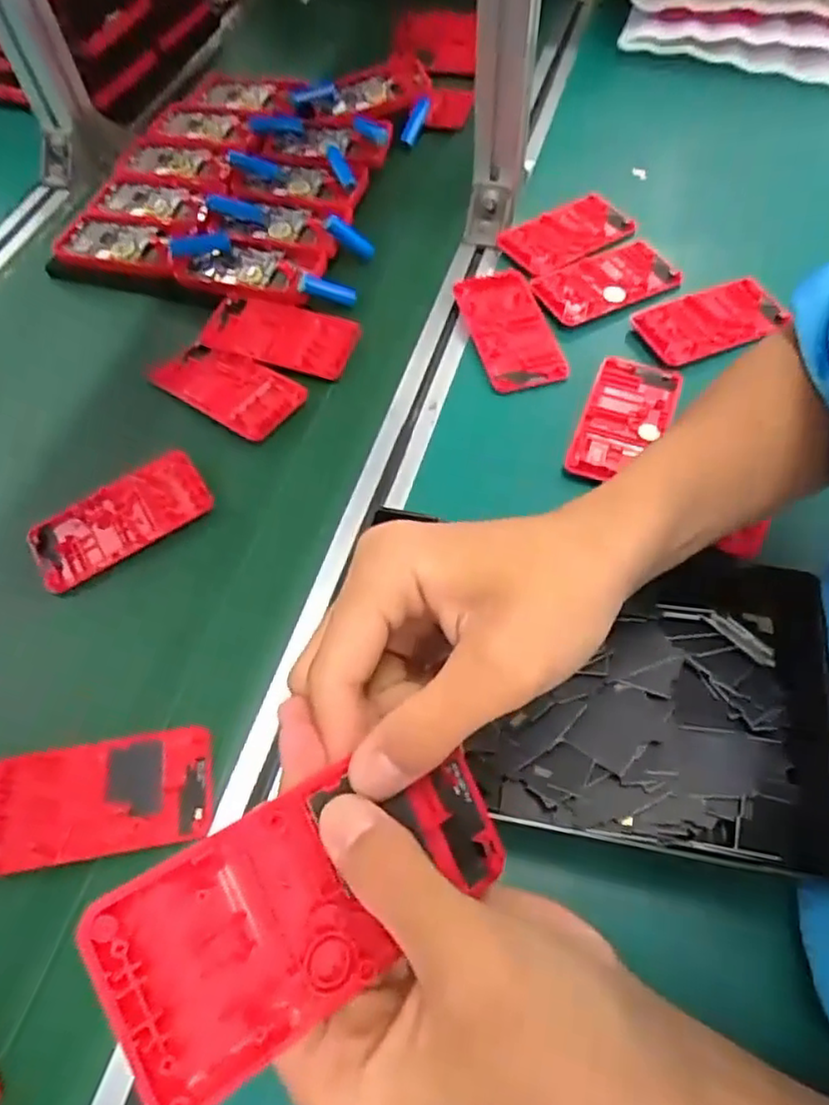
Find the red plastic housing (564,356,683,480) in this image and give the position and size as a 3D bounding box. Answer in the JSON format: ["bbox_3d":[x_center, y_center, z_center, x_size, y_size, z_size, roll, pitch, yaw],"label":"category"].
[{"bbox_3d":[0.155,-0.098,0.487,0.060,0.008,0.117,19,63,14],"label":"red plastic housing"}]

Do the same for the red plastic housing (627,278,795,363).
[{"bbox_3d":[0.238,-0.188,0.533,0.117,0.006,0.063,-22,61,-9],"label":"red plastic housing"}]

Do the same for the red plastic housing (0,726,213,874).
[{"bbox_3d":[-0.175,0.137,0.371,0.121,0.012,0.062,-10,60,-2],"label":"red plastic housing"}]

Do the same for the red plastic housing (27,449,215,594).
[{"bbox_3d":[-0.206,-0.024,0.466,0.121,0.011,0.060,-34,63,-15],"label":"red plastic housing"}]

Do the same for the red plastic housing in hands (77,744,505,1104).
[{"bbox_3d":[-0.027,0.101,0.198,0.120,0.013,0.060,-22,86,-30],"label":"red plastic housing in hands"}]

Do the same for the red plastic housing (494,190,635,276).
[{"bbox_3d":[0.134,-0.286,0.594,0.120,0.016,0.067,-30,63,-13],"label":"red plastic housing"}]

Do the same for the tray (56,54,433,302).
[{"bbox_3d":[-0.154,-0.375,0.645,0.275,0.023,0.338,11,61,10],"label":"tray"}]

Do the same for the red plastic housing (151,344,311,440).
[{"bbox_3d":[-0.146,-0.131,0.523,0.112,0.012,0.059,29,66,19],"label":"red plastic housing"}]

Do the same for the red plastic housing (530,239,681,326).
[{"bbox_3d":[0.160,-0.228,0.560,0.117,0.014,0.067,-27,62,-12],"label":"red plastic housing"}]

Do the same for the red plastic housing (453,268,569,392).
[{"bbox_3d":[0.077,-0.185,0.538,0.061,0.009,0.123,-15,60,-5],"label":"red plastic housing"}]

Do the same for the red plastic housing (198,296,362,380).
[{"bbox_3d":[-0.110,-0.177,0.545,0.120,0.019,0.066,10,61,9],"label":"red plastic housing"}]

